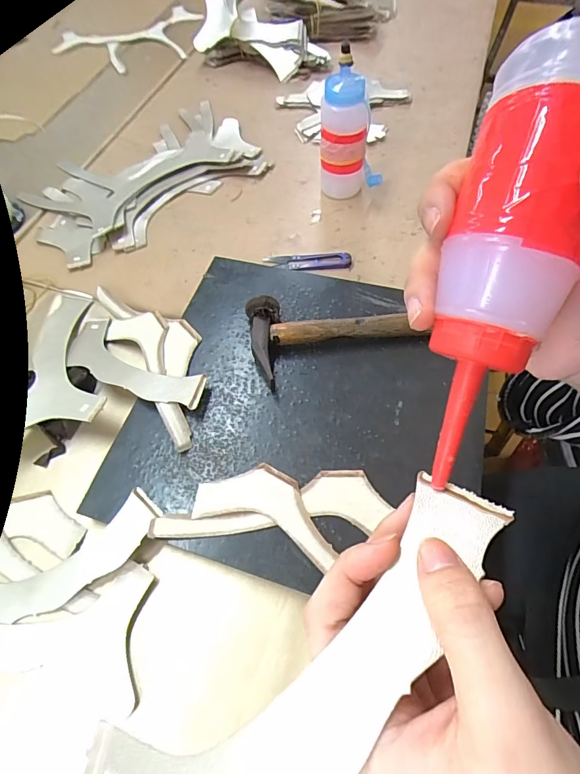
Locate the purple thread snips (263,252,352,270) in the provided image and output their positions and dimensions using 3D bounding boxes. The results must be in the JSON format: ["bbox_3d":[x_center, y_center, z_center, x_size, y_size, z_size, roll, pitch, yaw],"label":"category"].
[{"bbox_3d":[0.021,-0.151,0.497,0.101,0.009,0.027,-1,59,2],"label":"purple thread snips"}]

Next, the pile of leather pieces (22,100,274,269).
[{"bbox_3d":[-0.204,-0.302,0.599,0.325,0.017,0.213,-37,64,-18],"label":"pile of leather pieces"}]

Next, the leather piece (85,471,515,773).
[{"bbox_3d":[-0.005,0.101,0.153,0.086,0.016,0.182,21,66,39],"label":"leather piece"}]

